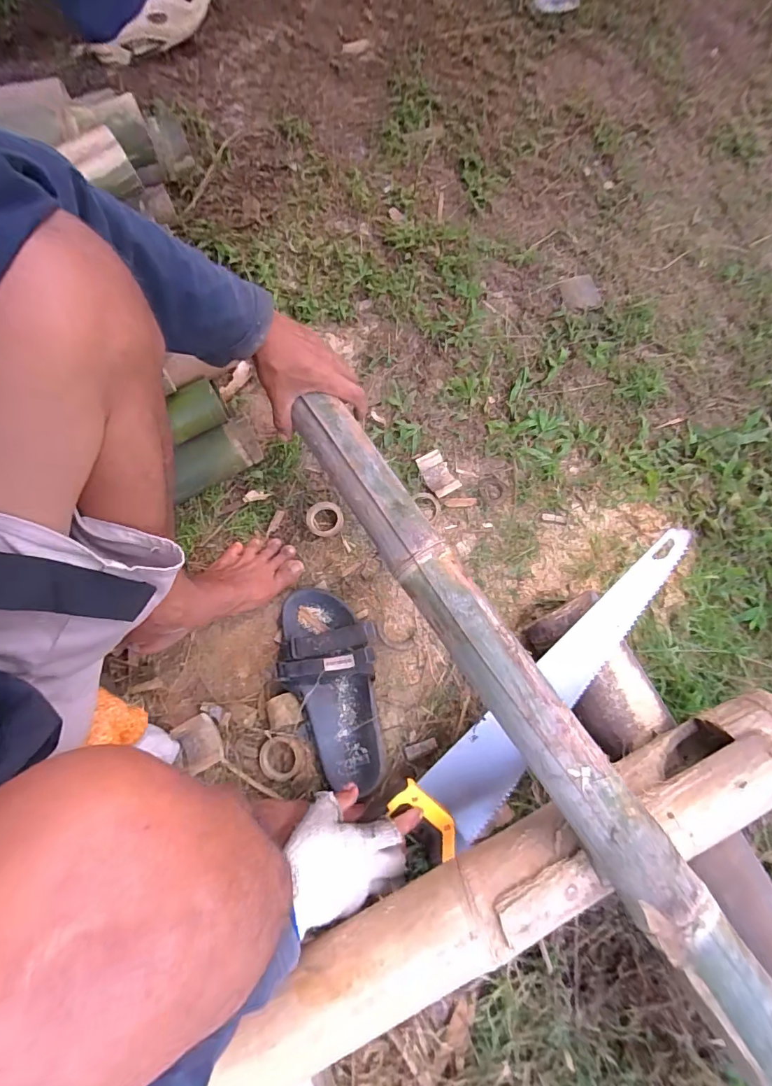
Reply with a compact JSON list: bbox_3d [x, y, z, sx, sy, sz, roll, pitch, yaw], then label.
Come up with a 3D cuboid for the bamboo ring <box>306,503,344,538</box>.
[{"bbox_3d":[-0.093,-0.035,0.713,0.055,0.026,0.049,-26,76,-10],"label":"bamboo ring"}]

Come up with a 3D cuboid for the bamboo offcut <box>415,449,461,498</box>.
[{"bbox_3d":[0.080,-0.108,0.735,0.044,0.018,0.073,-29,77,-11],"label":"bamboo offcut"}]

